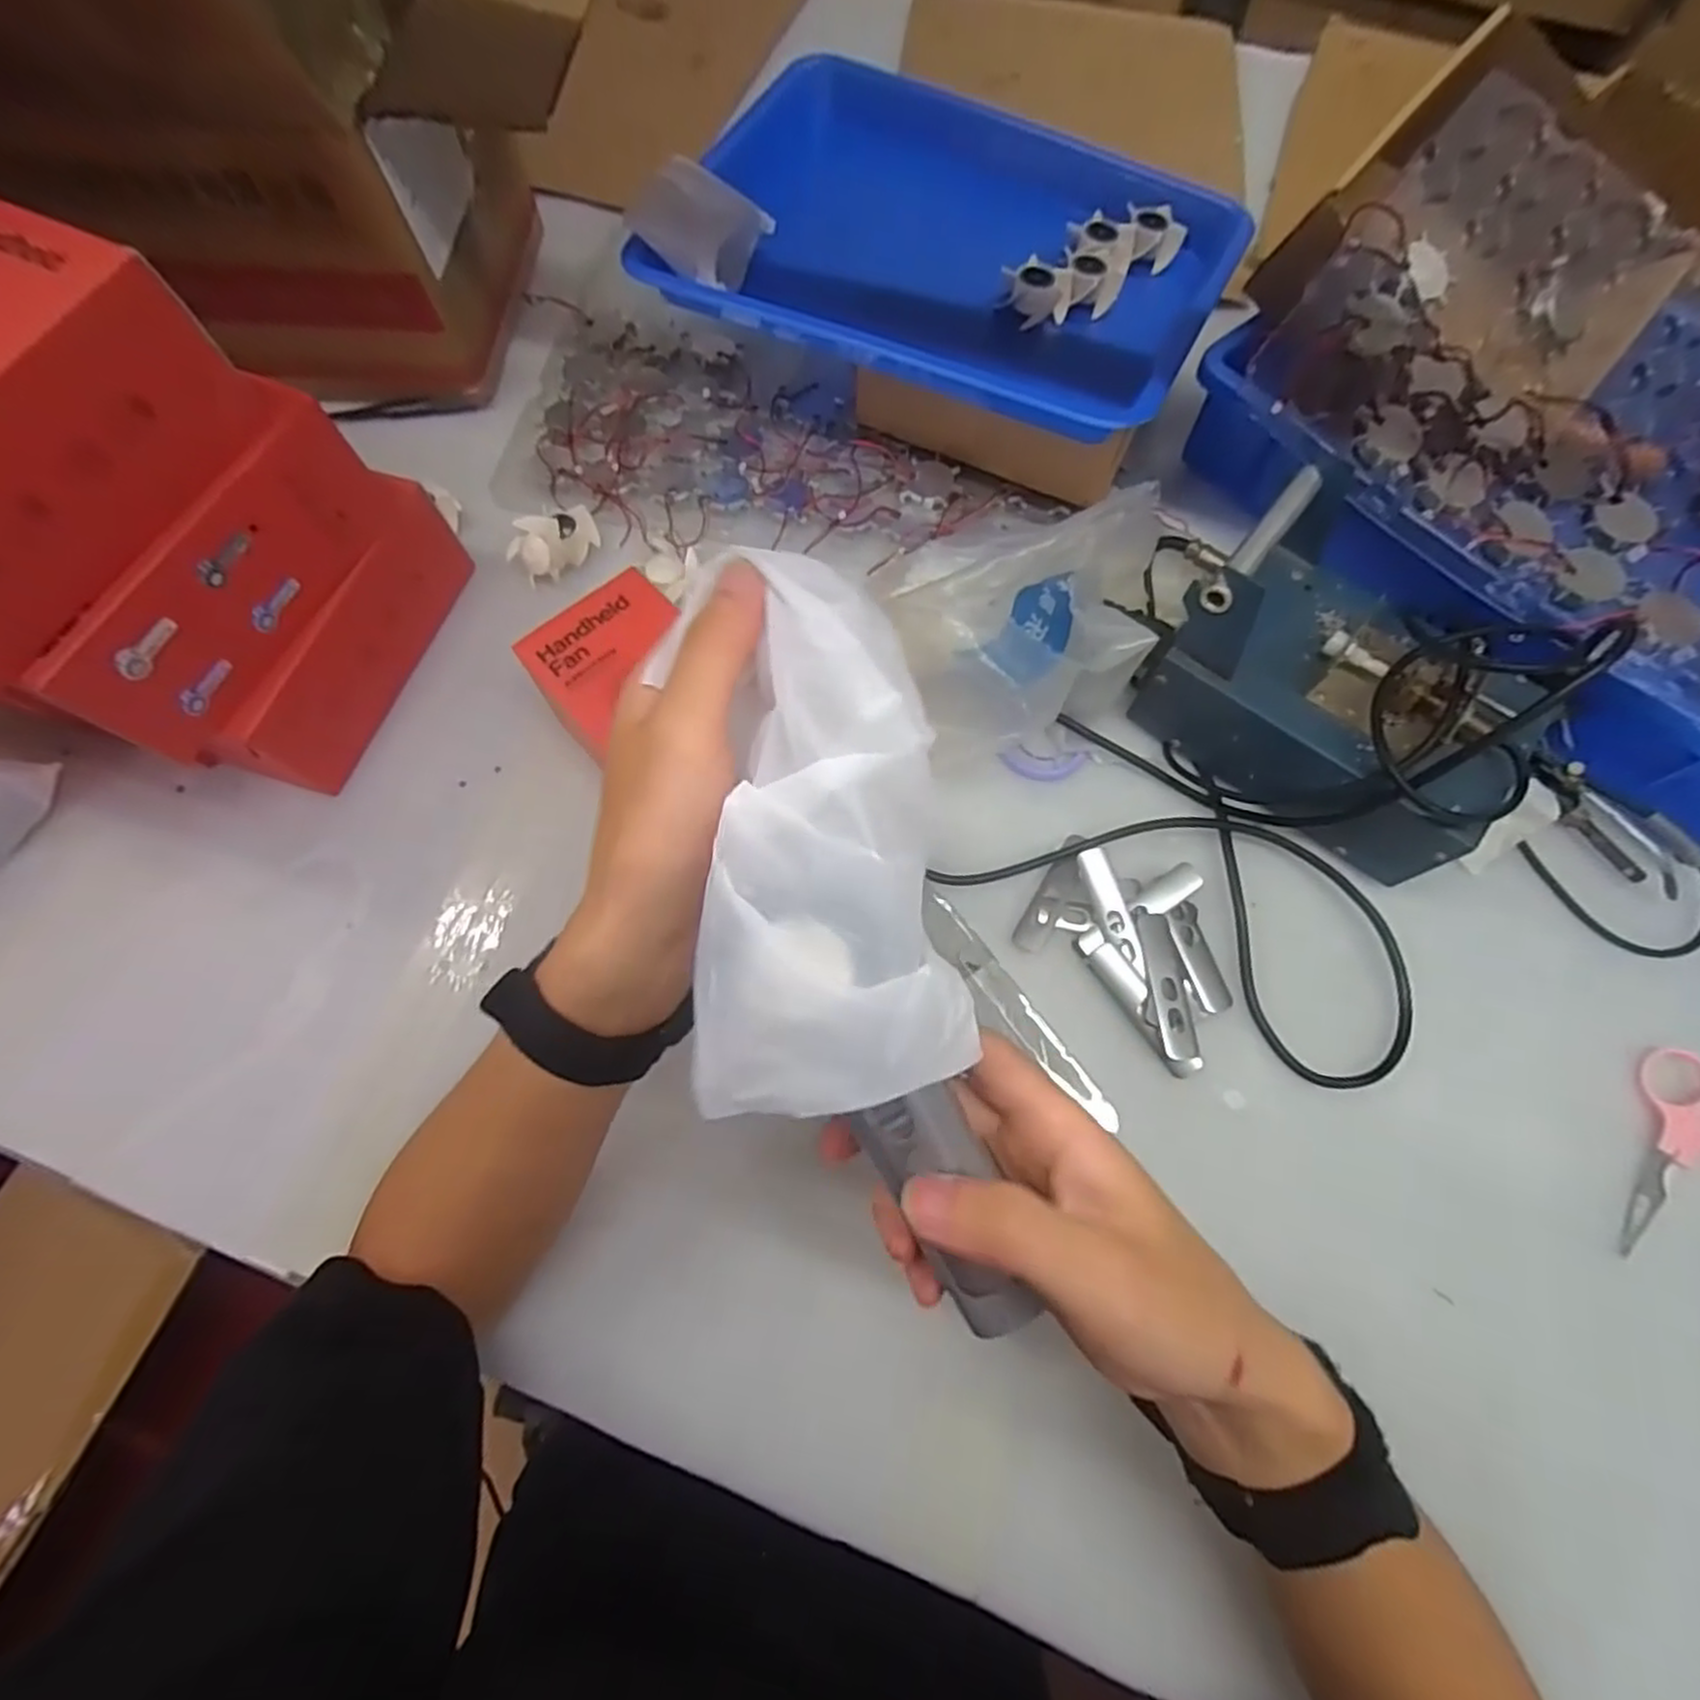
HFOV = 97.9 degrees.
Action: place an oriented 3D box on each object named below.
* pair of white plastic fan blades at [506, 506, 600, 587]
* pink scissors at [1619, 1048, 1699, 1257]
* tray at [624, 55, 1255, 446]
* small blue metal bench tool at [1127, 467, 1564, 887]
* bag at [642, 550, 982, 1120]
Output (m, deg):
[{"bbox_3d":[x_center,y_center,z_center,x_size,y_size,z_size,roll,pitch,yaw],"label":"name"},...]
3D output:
[{"bbox_3d":[-0.196,-0.206,0.493,0.060,0.022,0.035,-39,75,-11],"label":"pair of white plastic fan blades"},{"bbox_3d":[0.425,0.159,0.369,0.057,0.009,0.109,25,74,8],"label":"pink scissors"},{"bbox_3d":[0.061,-0.380,0.470,0.332,0.041,0.233,23,72,8],"label":"tray"},{"bbox_3d":[0.267,-0.086,0.403,0.113,0.108,0.189,-43,76,-12],"label":"small blue metal bench tool"},{"bbox_3d":[-0.005,-0.009,0.211,0.071,0.030,0.157,-1,76,0],"label":"bag"}]

